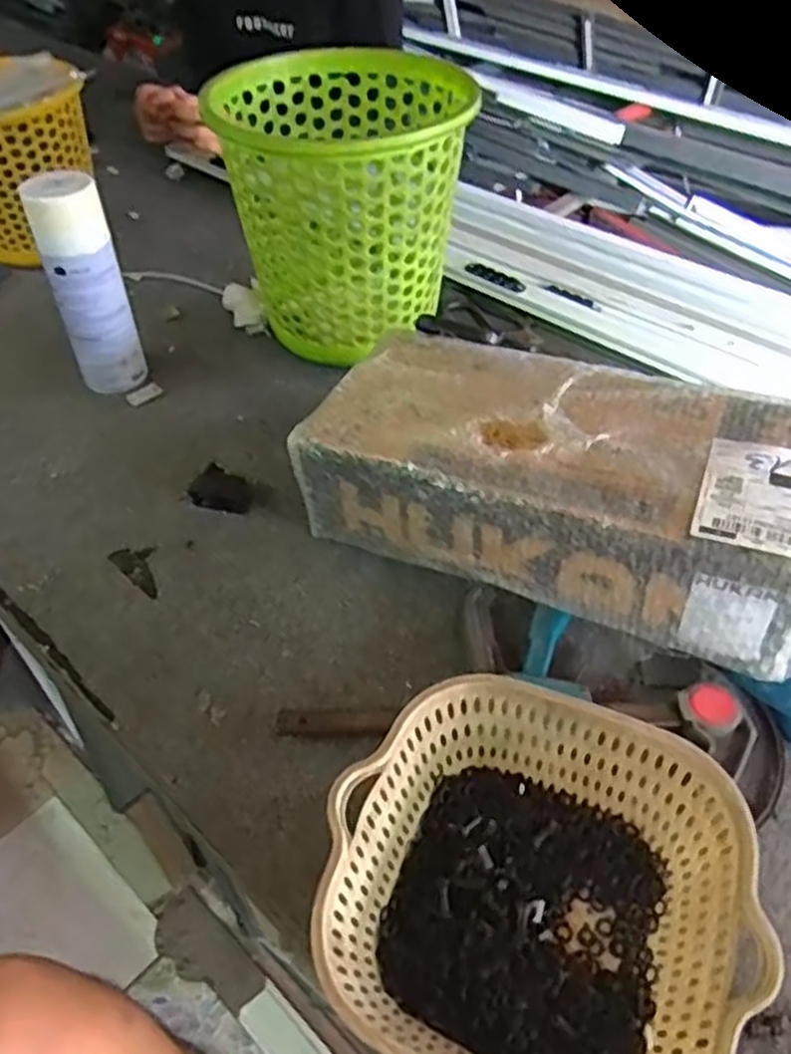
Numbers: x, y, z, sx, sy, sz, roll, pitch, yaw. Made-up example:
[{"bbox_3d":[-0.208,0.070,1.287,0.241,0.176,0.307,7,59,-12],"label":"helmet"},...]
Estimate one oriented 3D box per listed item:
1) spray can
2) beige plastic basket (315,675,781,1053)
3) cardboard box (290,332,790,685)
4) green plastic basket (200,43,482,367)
[{"bbox_3d":[-0.300,-0.227,0.761,0.066,0.216,0.050,-17,48,-16],"label":"spray can"},{"bbox_3d":[0.070,0.200,0.415,0.213,0.091,0.198,17,48,16],"label":"beige plastic basket"},{"bbox_3d":[0.125,-0.042,0.594,0.387,0.110,0.174,20,50,18],"label":"cardboard box"},{"bbox_3d":[-0.049,-0.325,0.812,0.231,0.244,0.250,-11,48,-10],"label":"green plastic basket"}]

